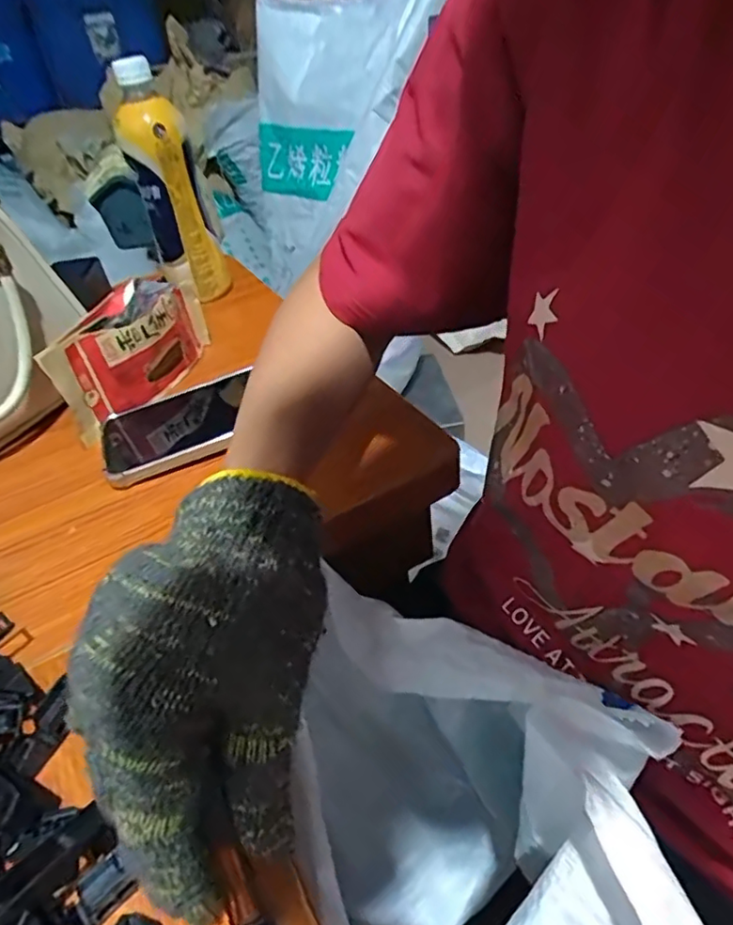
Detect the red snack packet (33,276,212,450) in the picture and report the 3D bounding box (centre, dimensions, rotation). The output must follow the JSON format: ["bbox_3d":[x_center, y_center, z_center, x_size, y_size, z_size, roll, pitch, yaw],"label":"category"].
[{"bbox_3d":[-0.187,-0.092,0.487,0.037,0.086,0.160,6,42,16],"label":"red snack packet"}]

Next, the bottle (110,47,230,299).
[{"bbox_3d":[-0.191,-0.264,0.588,0.049,0.221,0.049,17,46,27],"label":"bottle"}]

